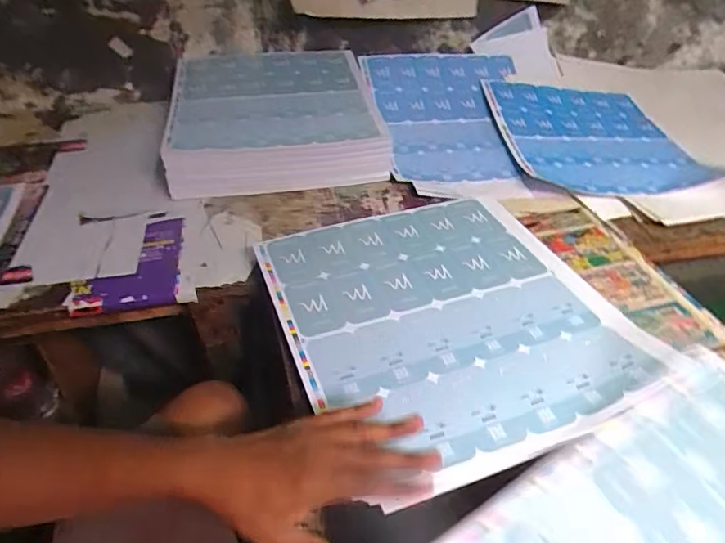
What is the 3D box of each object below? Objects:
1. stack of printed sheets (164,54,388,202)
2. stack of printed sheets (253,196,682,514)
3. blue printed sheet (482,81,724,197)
[{"bbox_3d":[-0.171,-0.312,1.015,0.373,0.087,0.436,-6,43,-7],"label":"stack of printed sheets"},{"bbox_3d":[0.100,0.041,0.610,0.370,0.031,0.393,-15,45,-16],"label":"stack of printed sheets"},{"bbox_3d":[0.436,-0.264,0.993,0.337,0.046,0.379,-3,43,-4],"label":"blue printed sheet"}]

